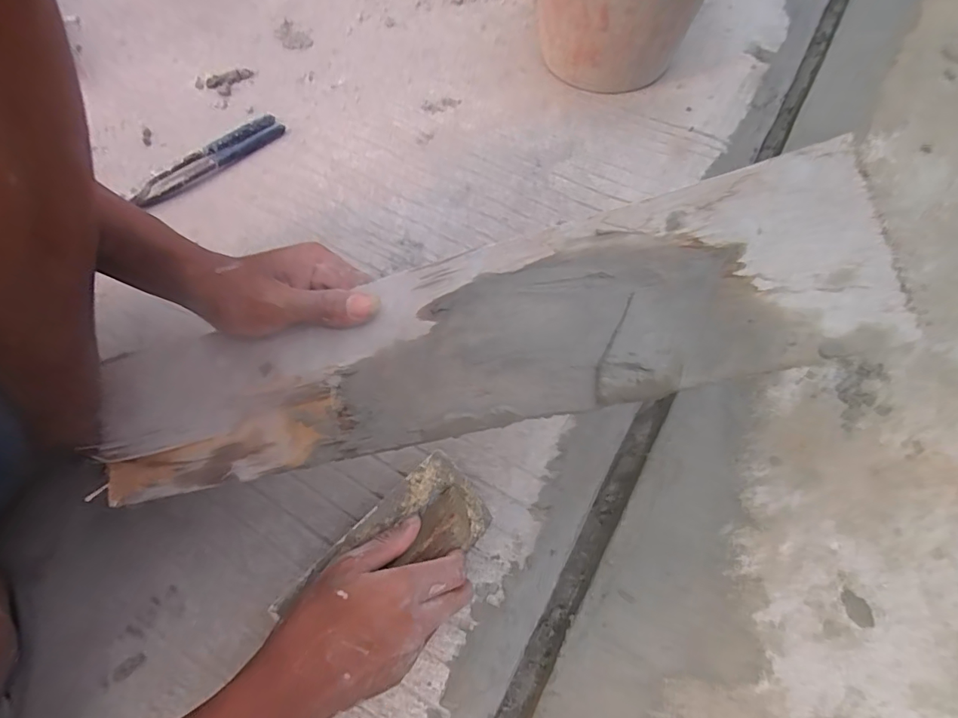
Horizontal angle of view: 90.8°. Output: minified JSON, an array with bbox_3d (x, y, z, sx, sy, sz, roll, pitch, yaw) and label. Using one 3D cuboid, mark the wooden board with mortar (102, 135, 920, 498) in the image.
[{"bbox_3d":[-0.021,-0.009,0.289,0.486,0.016,0.111,-13,81,9],"label":"wooden board with mortar"}]

